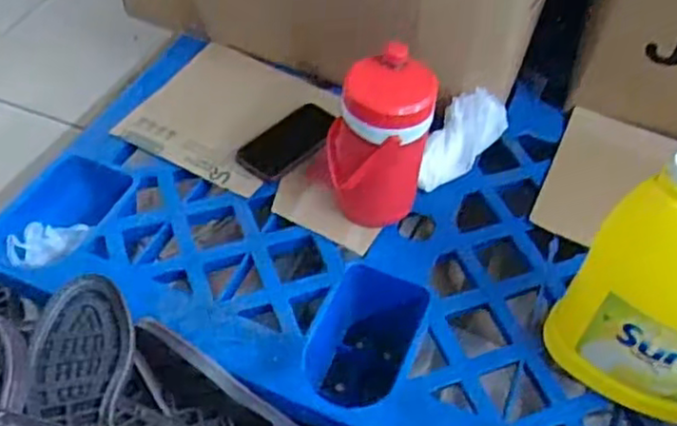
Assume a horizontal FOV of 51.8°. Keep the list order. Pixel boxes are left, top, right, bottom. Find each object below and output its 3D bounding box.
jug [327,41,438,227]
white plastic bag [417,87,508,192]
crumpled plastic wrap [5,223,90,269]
[{"bbox_3d":[0.049,-0.084,0.844,0.114,0.189,0.099,2,49,-3],"label":"jug"},{"bbox_3d":[0.170,-0.102,0.985,0.074,0.056,0.178,34,72,22],"label":"white plastic bag"},{"bbox_3d":[-0.381,0.039,0.917,0.097,0.030,0.055,-3,80,-34],"label":"crumpled plastic wrap"}]

